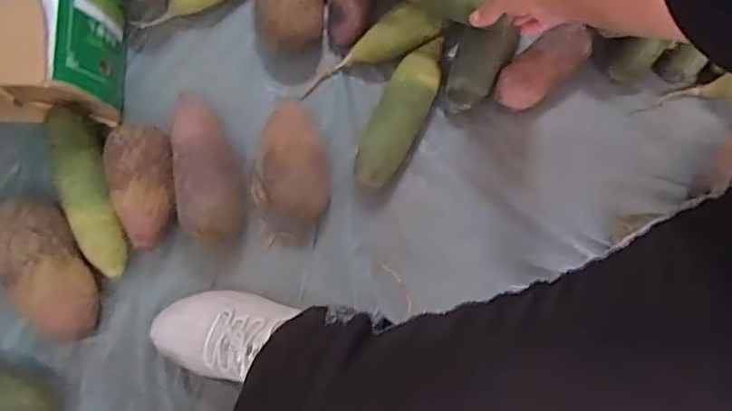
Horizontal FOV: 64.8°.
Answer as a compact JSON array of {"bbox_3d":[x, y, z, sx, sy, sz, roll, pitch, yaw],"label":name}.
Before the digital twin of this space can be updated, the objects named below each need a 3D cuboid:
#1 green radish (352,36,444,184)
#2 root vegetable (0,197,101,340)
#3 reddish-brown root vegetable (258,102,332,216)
[{"bbox_3d":[0.045,-0.112,0.679,0.052,0.049,0.197,25,79,7],"label":"green radish"},{"bbox_3d":[-0.350,0.069,0.636,0.085,0.089,0.154,-38,79,-7],"label":"root vegetable"},{"bbox_3d":[-0.085,-0.050,0.660,0.080,0.066,0.133,-15,78,-2],"label":"reddish-brown root vegetable"}]

